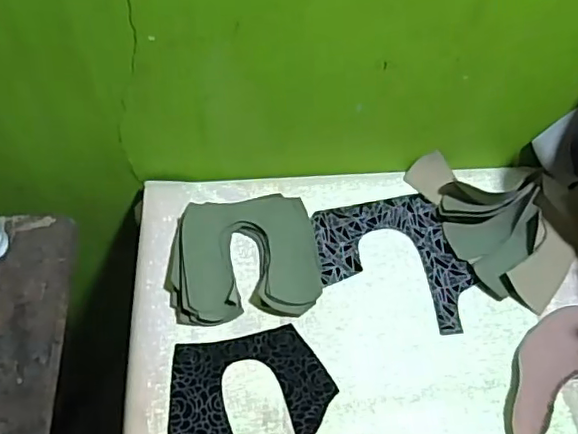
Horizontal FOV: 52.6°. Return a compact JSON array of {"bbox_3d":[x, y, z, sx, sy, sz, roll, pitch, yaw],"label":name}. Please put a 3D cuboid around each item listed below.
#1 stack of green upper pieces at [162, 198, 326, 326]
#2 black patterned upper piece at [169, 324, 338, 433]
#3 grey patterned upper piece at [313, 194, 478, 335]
[{"bbox_3d":[-0.050,0.045,0.636,0.159,0.030,0.141,-5,57,-7],"label":"stack of green upper pieces"},{"bbox_3d":[-0.038,0.169,0.573,0.156,0.011,0.113,-11,58,-11],"label":"black patterned upper piece"},{"bbox_3d":[0.116,0.053,0.654,0.161,0.006,0.172,-10,57,-9],"label":"grey patterned upper piece"}]

